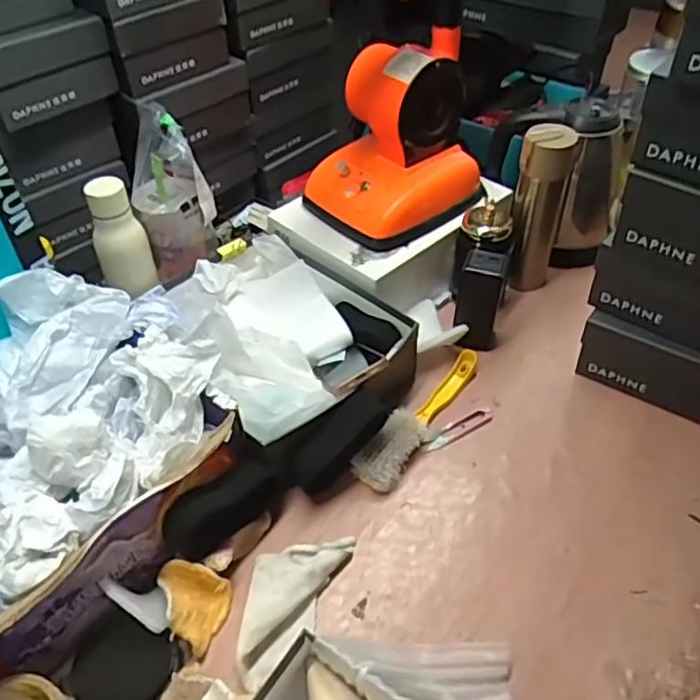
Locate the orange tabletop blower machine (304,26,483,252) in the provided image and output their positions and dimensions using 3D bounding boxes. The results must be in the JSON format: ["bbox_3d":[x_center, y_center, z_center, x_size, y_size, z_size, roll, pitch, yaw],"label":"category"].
[{"bbox_3d":[0.064,-0.294,0.893,0.180,0.198,0.230,33,55,30],"label":"orange tabletop blower machine"}]

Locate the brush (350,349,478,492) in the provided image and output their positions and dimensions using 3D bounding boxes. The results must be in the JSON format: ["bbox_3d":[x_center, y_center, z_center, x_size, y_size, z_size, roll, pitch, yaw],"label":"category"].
[{"bbox_3d":[0.095,0.080,0.808,0.050,0.040,0.234,30,54,28],"label":"brush"}]

